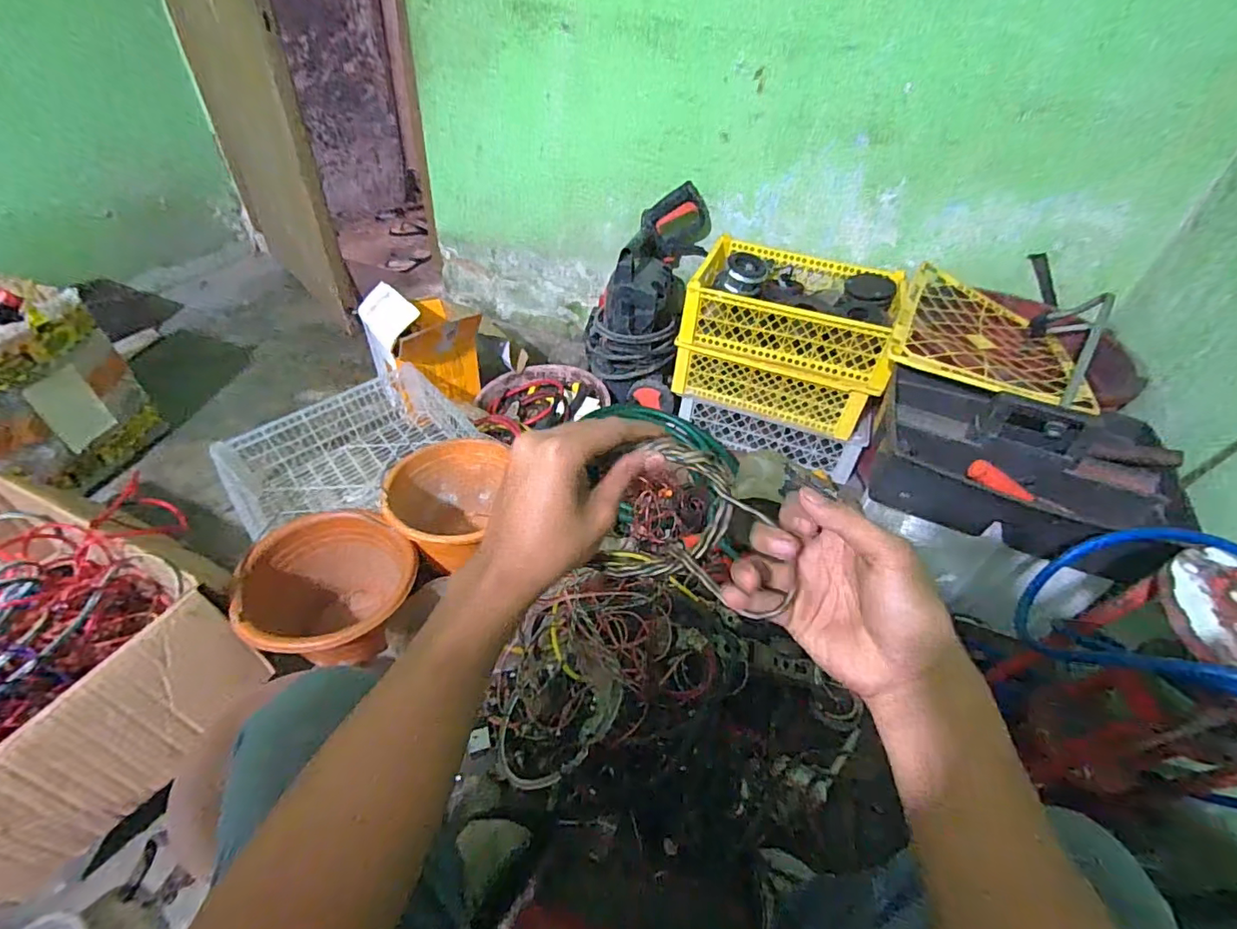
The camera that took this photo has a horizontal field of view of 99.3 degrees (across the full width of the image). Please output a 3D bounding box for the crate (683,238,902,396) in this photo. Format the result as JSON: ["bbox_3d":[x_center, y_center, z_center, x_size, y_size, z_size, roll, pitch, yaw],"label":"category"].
[{"bbox_3d":[0.371,-0.337,1.131,0.400,0.149,0.338,18,44,13],"label":"crate"}]

